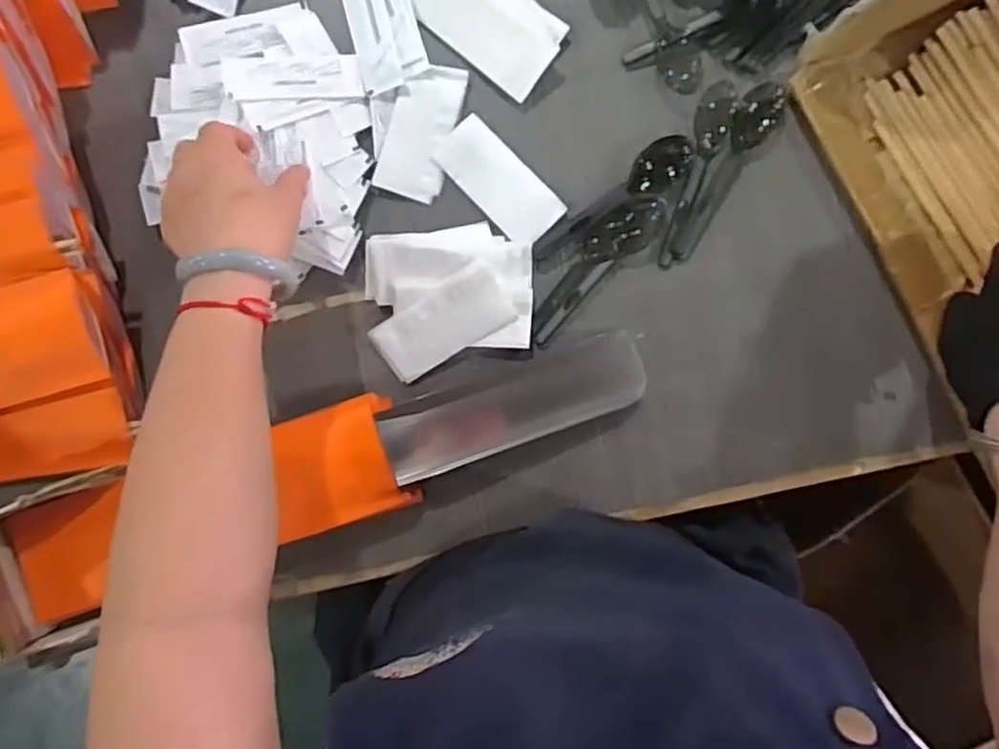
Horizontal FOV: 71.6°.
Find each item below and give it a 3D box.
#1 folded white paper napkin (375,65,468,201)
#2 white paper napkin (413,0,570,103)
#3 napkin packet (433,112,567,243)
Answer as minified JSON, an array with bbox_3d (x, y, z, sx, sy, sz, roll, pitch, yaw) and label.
[{"bbox_3d":[-0.056,-0.175,0.499,0.045,0.005,0.094,16,94,0],"label":"folded white paper napkin"},{"bbox_3d":[-0.013,-0.259,0.486,0.127,0.010,0.067,40,94,-1],"label":"white paper napkin"},{"bbox_3d":[0.000,-0.138,0.502,0.044,0.005,0.096,-44,92,4],"label":"napkin packet"}]

